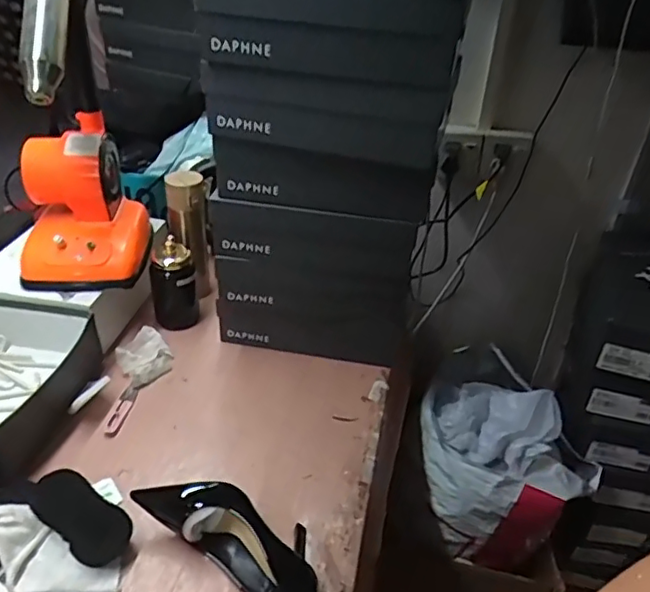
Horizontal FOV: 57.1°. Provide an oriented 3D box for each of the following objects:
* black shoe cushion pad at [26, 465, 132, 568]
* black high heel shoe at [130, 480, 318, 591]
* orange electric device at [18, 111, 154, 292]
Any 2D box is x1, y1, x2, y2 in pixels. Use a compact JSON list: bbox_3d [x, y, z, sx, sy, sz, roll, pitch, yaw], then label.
[{"bbox_3d":[-0.293,0.262,0.716,0.133,0.017,0.065,36,69,10],"label":"black shoe cushion pad"},{"bbox_3d":[-0.104,0.278,0.714,0.242,0.067,0.112,22,38,23],"label":"black high heel shoe"},{"bbox_3d":[-0.389,-0.144,0.956,0.185,0.202,0.176,-2,35,-9],"label":"orange electric device"}]

